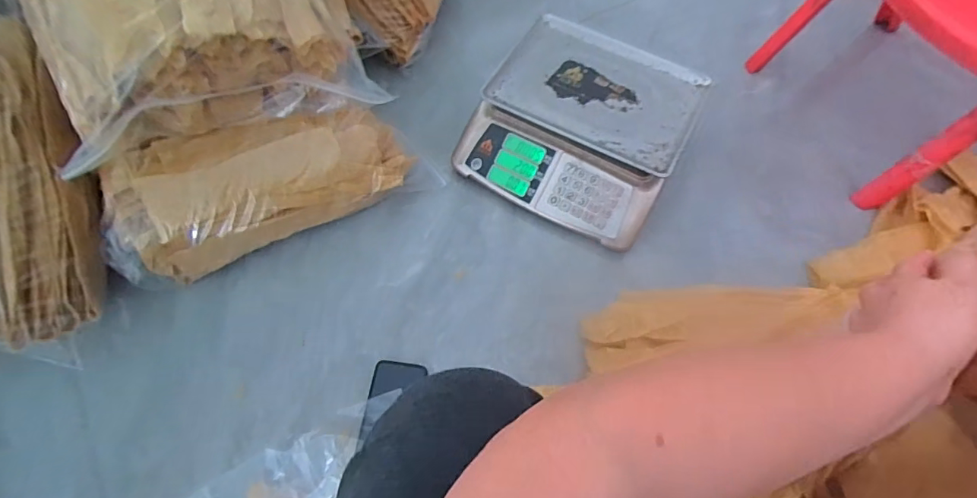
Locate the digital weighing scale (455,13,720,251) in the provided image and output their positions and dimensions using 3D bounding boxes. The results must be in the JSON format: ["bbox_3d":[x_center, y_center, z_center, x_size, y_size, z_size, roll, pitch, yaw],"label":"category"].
[{"bbox_3d":[0.162,-0.211,0.872,0.329,0.115,0.340,27,67,12],"label":"digital weighing scale"}]

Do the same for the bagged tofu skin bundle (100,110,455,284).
[{"bbox_3d":[-0.326,-0.099,0.770,0.472,0.169,0.127,-22,66,-11],"label":"bagged tofu skin bundle"}]

